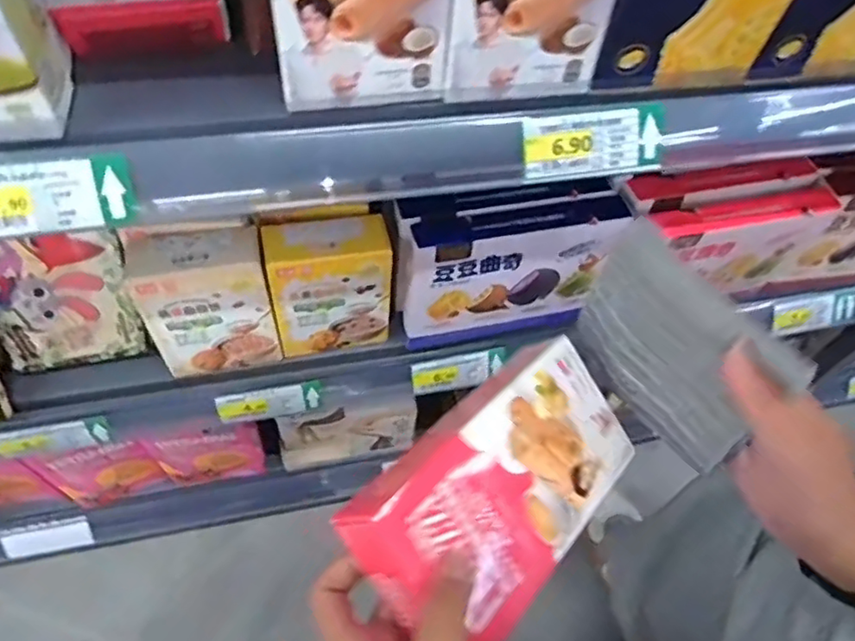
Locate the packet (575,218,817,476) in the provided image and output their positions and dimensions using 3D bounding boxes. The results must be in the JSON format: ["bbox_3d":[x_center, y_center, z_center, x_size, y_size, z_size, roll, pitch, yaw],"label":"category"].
[{"bbox_3d":[0.143,0.015,0.364,0.021,0.117,0.124,-31,64,-23],"label":"packet"}]

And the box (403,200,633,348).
[{"bbox_3d":[0.072,-0.037,0.543,0.179,0.132,0.037,-7,57,-9],"label":"box"}]

